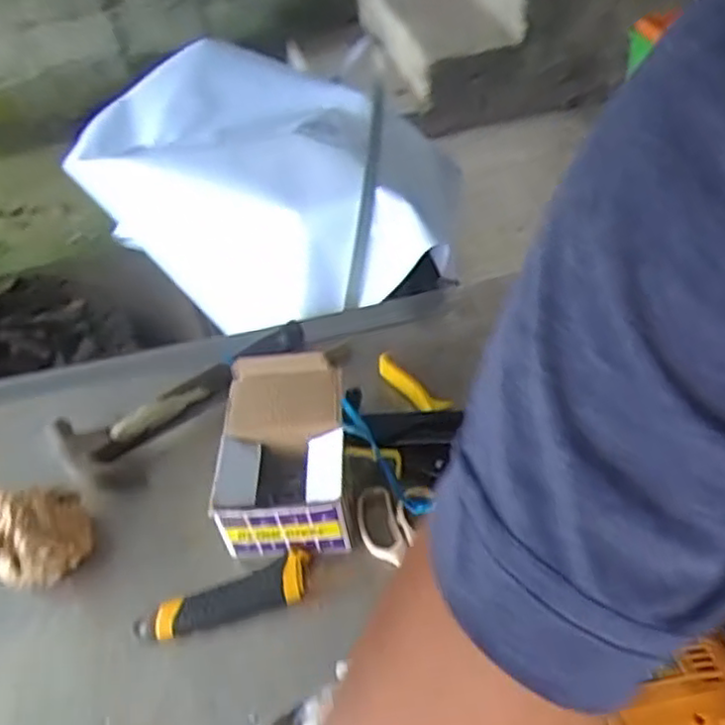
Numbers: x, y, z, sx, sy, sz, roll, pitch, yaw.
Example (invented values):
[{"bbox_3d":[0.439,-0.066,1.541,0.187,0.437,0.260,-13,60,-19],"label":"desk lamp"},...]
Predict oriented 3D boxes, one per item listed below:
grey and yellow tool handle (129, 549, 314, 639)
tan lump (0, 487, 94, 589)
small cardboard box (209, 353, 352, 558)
[{"bbox_3d":[-0.116,0.200,0.588,0.149,0.019,0.038,-18,44,-11],"label":"grey and yellow tool handle"},{"bbox_3d":[-0.286,0.151,0.616,0.085,0.076,0.062,-31,48,-24],"label":"tan lump"},{"bbox_3d":[-0.070,0.083,0.647,0.115,0.083,0.169,-6,43,2],"label":"small cardboard box"}]

